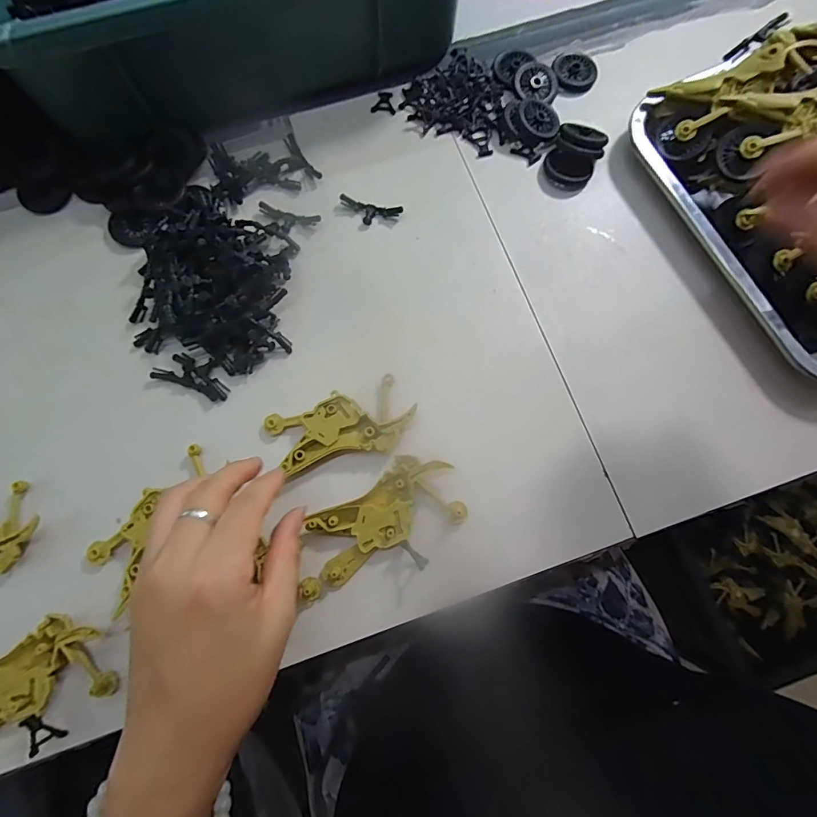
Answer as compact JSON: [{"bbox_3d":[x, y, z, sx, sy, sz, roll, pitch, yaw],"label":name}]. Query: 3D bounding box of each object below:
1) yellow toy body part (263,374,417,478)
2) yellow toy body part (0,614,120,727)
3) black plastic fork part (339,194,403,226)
[{"bbox_3d":[-0.044,0.013,0.300,0.092,0.015,0.046,-18,77,-5],"label":"yellow toy body part"},{"bbox_3d":[-0.224,0.157,0.260,0.093,0.015,0.051,-21,77,-5],"label":"yellow toy body part"},{"bbox_3d":[-0.030,-0.151,0.344,0.047,0.006,0.018,10,76,2],"label":"black plastic fork part"}]

